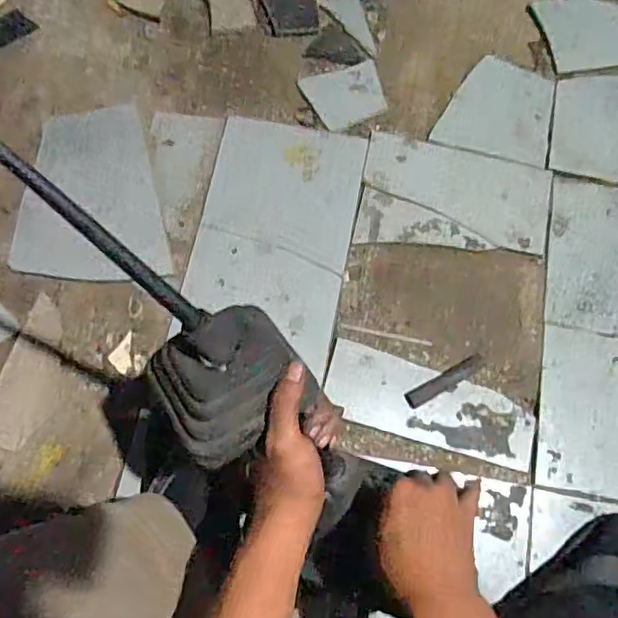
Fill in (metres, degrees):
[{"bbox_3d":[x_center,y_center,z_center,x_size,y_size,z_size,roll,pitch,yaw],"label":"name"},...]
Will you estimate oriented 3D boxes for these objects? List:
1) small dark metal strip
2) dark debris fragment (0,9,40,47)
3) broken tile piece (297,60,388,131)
[{"bbox_3d":[0.162,0.083,0.678,0.107,0.004,0.019,-29,78,-8],"label":"small dark metal strip"},{"bbox_3d":[-0.410,-0.378,0.780,0.075,0.008,0.041,-31,78,-9],"label":"dark debris fragment"},{"bbox_3d":[0.051,-0.291,0.786,0.105,0.004,0.087,-19,76,-6],"label":"broken tile piece"}]

